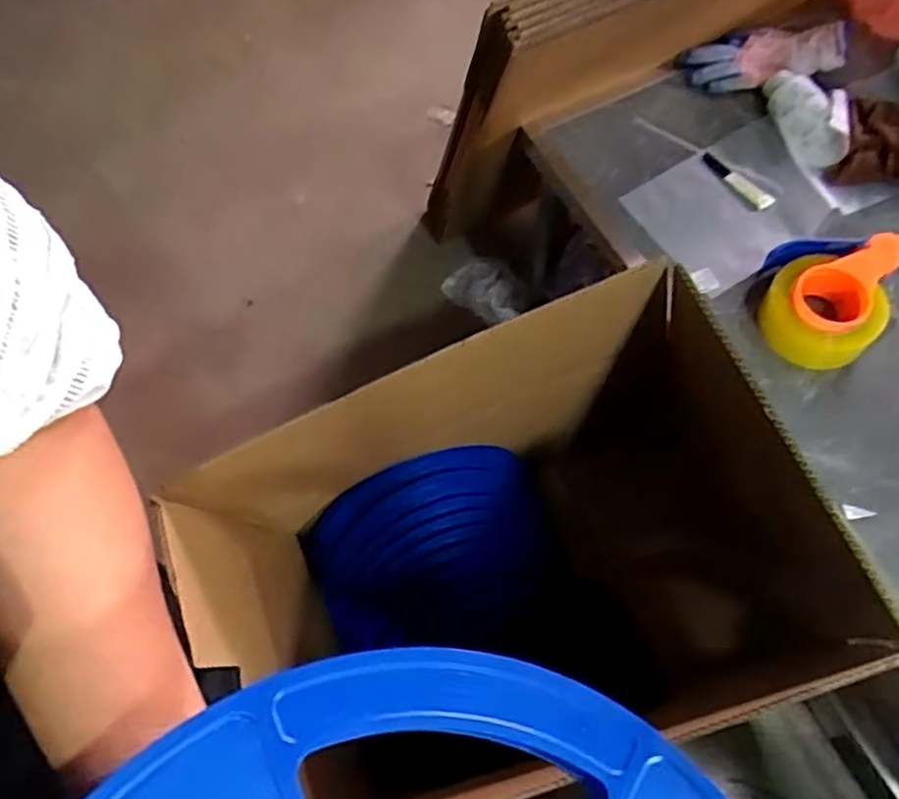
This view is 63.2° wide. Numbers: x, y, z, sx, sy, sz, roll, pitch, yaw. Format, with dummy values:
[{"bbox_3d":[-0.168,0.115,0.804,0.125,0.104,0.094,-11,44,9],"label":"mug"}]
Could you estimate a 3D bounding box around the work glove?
[{"bbox_3d":[0.421,-0.460,0.986,0.198,0.045,0.074,-4,67,15],"label":"work glove"}]

